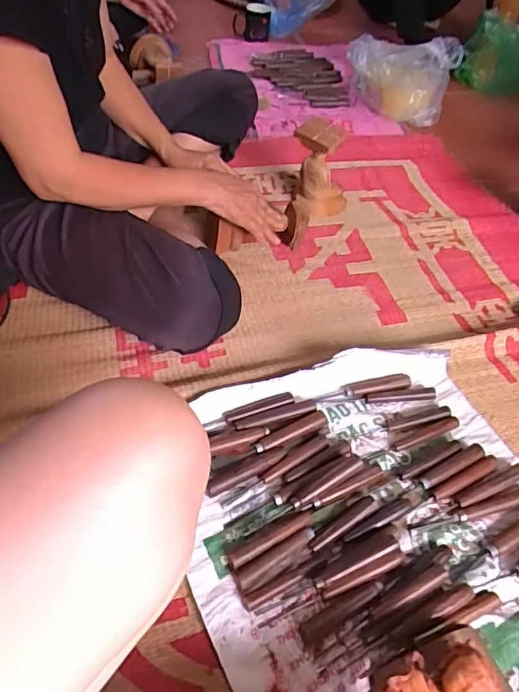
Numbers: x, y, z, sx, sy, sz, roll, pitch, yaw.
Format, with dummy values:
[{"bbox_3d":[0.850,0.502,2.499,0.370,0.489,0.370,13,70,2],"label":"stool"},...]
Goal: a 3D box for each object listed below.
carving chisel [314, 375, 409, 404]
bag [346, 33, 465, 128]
[{"bbox_3d":[0.159,0.065,0.771,0.153,0.016,0.018,-7,50,-13],"label":"carving chisel"},{"bbox_3d":[0.383,-0.766,1.424,0.305,0.156,0.240,20,50,11],"label":"bag"}]

